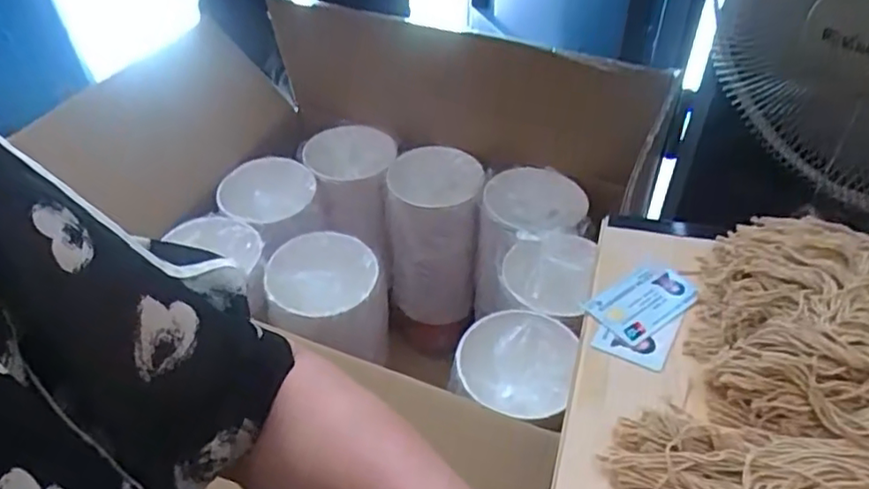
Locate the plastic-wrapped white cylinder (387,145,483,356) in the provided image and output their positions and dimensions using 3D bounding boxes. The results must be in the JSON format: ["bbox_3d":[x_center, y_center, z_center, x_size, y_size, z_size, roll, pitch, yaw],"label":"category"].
[{"bbox_3d":[0.001,0.014,1.217,0.173,0.368,0.172,-2,44,0],"label":"plastic-wrapped white cylinder"}]

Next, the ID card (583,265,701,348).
[{"bbox_3d":[0.171,0.048,0.517,0.084,0.009,0.056,-24,49,-19],"label":"ID card"}]

